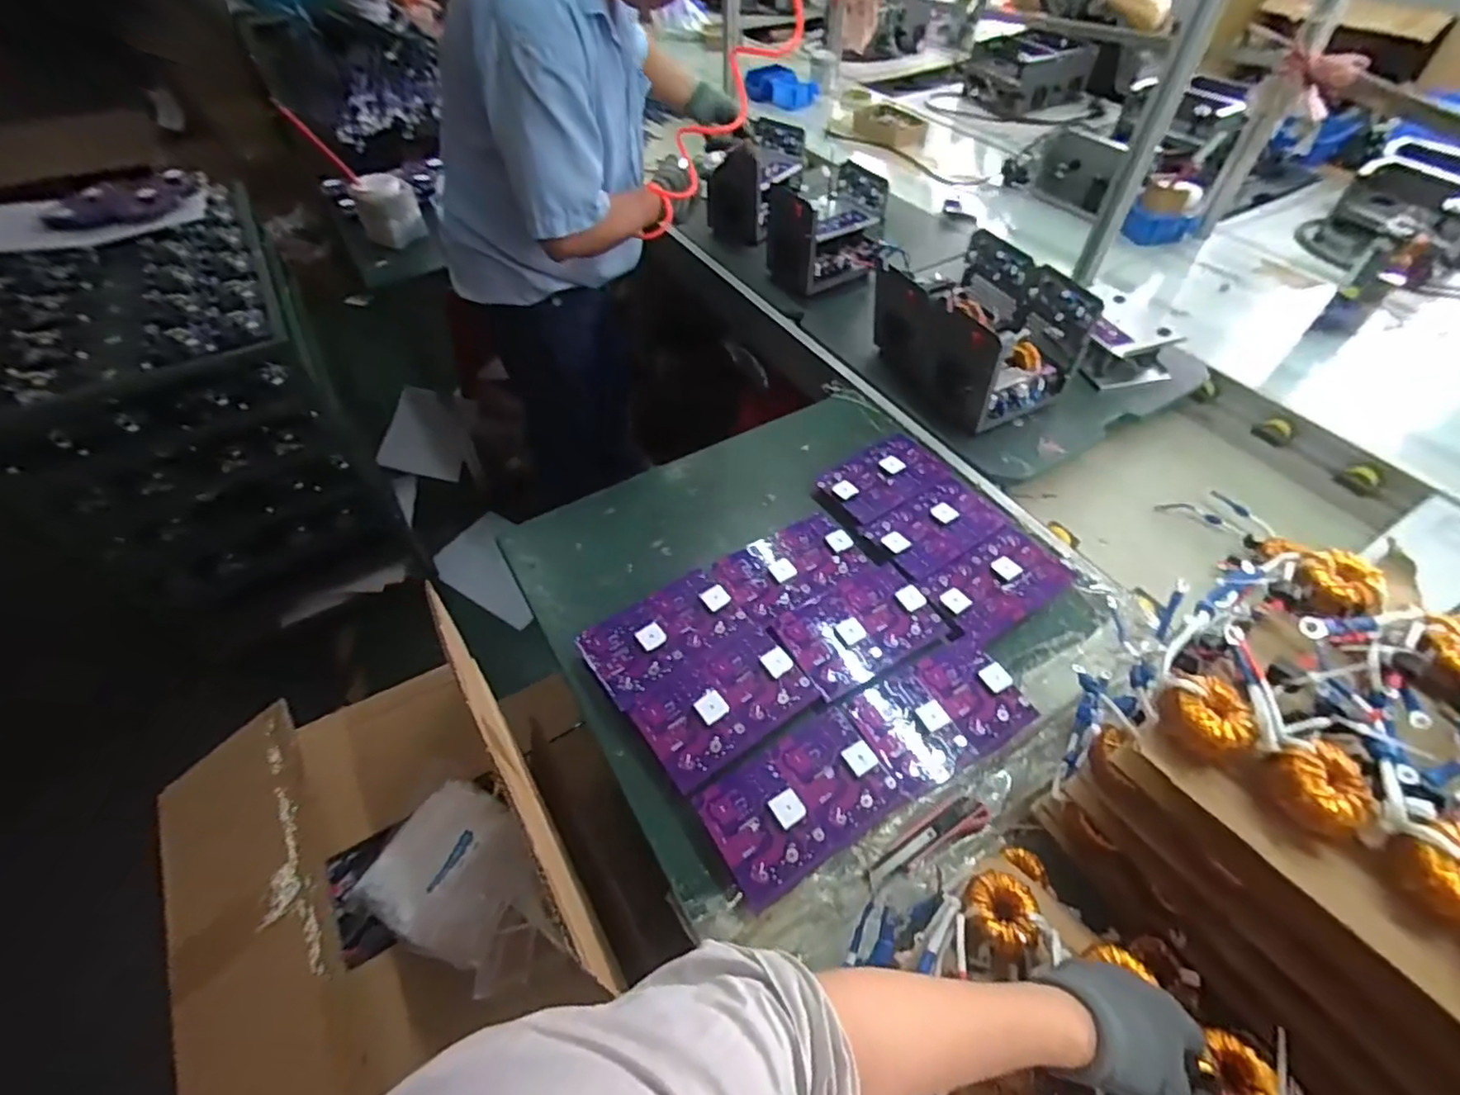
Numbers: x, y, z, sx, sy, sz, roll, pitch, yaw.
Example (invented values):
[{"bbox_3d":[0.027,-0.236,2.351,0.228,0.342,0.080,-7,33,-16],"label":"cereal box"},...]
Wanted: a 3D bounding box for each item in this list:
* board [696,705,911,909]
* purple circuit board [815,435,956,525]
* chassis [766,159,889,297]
[{"bbox_3d":[0.074,0.269,0.678,0.199,0.014,0.128,-27,56,-20],"label":"board"},{"bbox_3d":[0.242,-0.115,1.000,0.197,0.013,0.128,-25,55,-18],"label":"purple circuit board"},{"bbox_3d":[0.209,-0.681,1.352,0.227,0.174,0.171,-27,57,-18],"label":"chassis"}]

